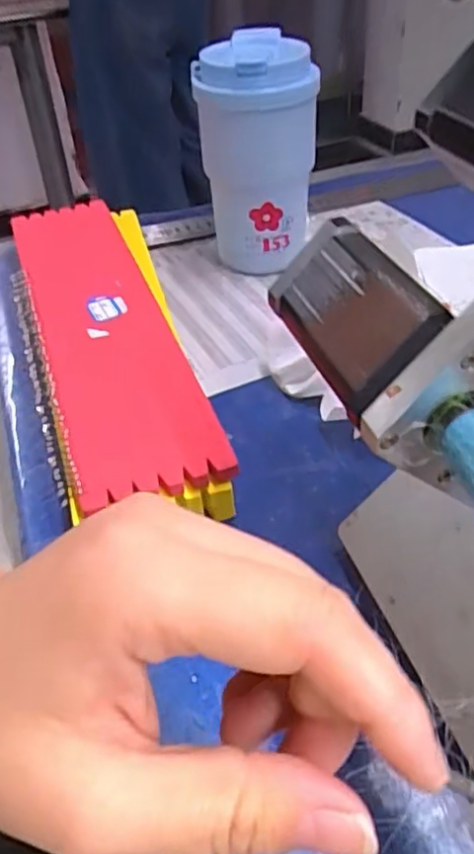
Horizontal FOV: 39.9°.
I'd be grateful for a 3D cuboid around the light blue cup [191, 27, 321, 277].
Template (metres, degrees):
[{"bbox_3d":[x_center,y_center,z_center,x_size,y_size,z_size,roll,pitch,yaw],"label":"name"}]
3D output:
[{"bbox_3d":[0.016,-0.198,0.491,0.084,0.152,0.080,-3,42,3],"label":"light blue cup"}]

